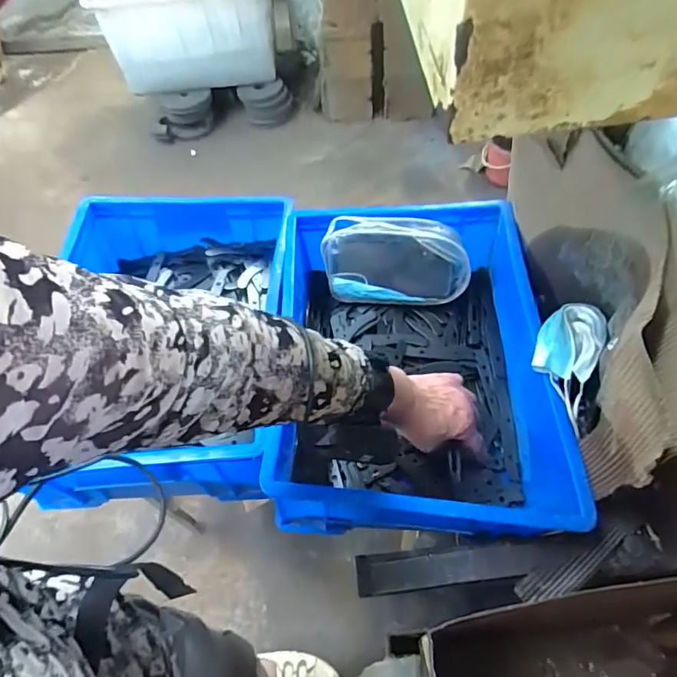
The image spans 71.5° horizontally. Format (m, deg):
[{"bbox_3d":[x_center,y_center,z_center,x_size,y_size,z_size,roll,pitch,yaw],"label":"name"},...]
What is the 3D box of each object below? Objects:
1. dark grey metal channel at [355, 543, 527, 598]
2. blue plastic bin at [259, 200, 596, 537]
[{"bbox_3d":[0.098,0.225,0.462,0.157,0.027,0.035,-4,55,-3],"label":"dark grey metal channel"},{"bbox_3d":[0.086,0.020,0.587,0.322,0.132,0.426,2,55,1],"label":"blue plastic bin"}]

